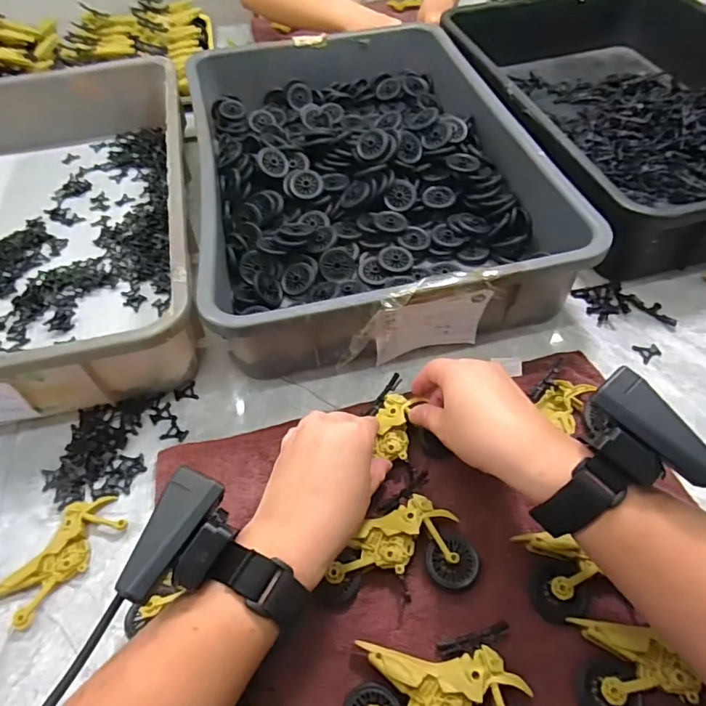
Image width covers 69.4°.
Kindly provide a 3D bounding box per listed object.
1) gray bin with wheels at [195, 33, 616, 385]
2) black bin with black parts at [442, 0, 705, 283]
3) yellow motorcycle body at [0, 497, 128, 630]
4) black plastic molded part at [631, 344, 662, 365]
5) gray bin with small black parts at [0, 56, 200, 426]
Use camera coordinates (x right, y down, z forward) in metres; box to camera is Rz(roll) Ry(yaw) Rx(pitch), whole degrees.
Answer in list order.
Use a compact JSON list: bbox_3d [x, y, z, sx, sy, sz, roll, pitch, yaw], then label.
[{"bbox_3d":[0.001,-0.213,0.594,0.354,0.091,0.515,-11,52,-5],"label":"gray bin with wheels"},{"bbox_3d":[0.364,-0.317,0.650,0.401,0.096,0.513,-11,52,-6],"label":"black bin with black parts"},{"bbox_3d":[-0.223,0.153,0.386,0.042,0.015,0.099,28,58,23],"label":"yellow motorcycle body"},{"bbox_3d":[0.279,-0.002,0.479,0.024,0.004,0.021,-14,53,-8],"label":"black plastic molded part"},{"bbox_3d":[-0.360,-0.152,0.572,0.361,0.095,0.552,-12,52,-6],"label":"gray bin with small black parts"}]

